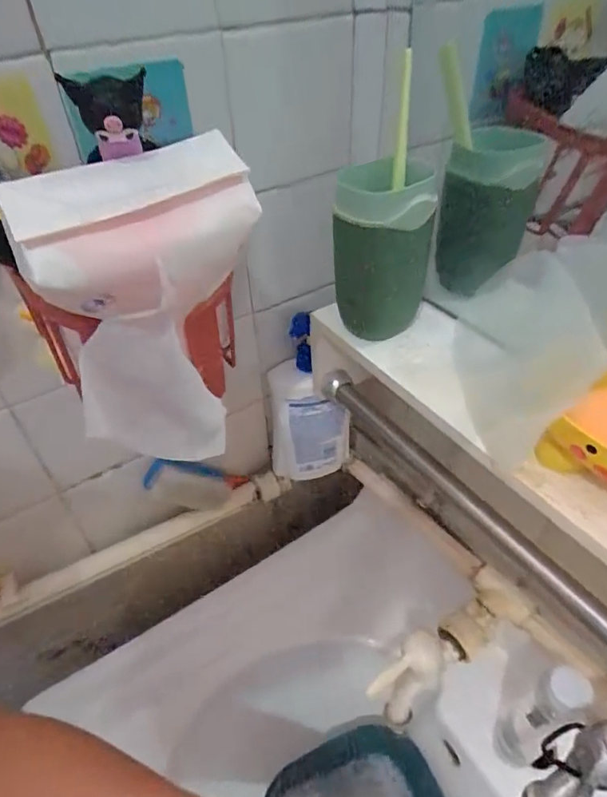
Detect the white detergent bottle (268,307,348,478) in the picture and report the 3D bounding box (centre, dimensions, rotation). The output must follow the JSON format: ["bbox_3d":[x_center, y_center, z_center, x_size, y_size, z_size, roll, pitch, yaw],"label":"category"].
[{"bbox_3d":[0.006,0.006,0.542,0.086,0.183,0.058,-2,43,1],"label":"white detergent bottle"}]

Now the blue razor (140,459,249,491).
[{"bbox_3d":[-0.110,0.081,0.529,0.108,0.034,0.014,12,34,-32],"label":"blue razor"}]

